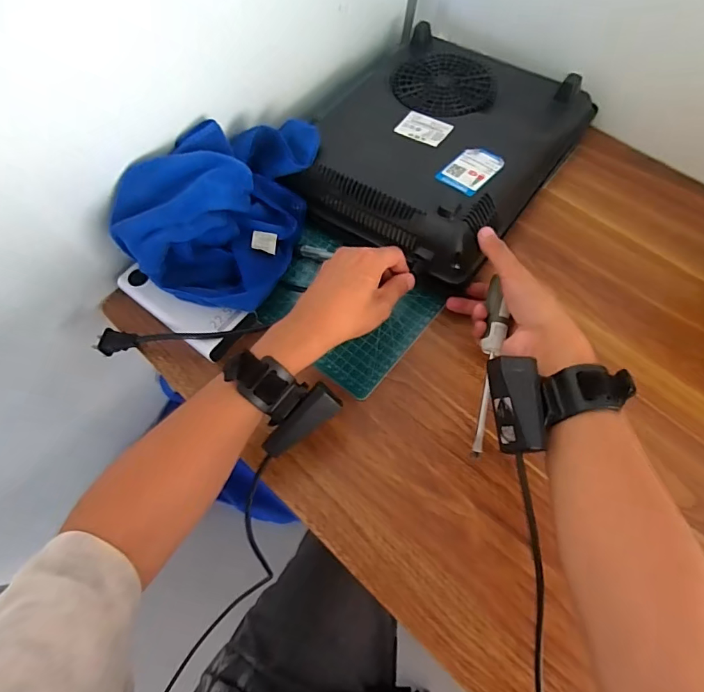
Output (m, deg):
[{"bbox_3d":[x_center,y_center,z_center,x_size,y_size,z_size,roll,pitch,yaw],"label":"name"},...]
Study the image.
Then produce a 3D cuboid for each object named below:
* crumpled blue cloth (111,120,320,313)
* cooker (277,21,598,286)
[{"bbox_3d":[-0.127,-0.152,0.481,0.135,0.121,0.222,17,67,9],"label":"crumpled blue cloth"},{"bbox_3d":[0.102,-0.240,0.527,0.247,0.058,0.318,34,70,16],"label":"cooker"}]

